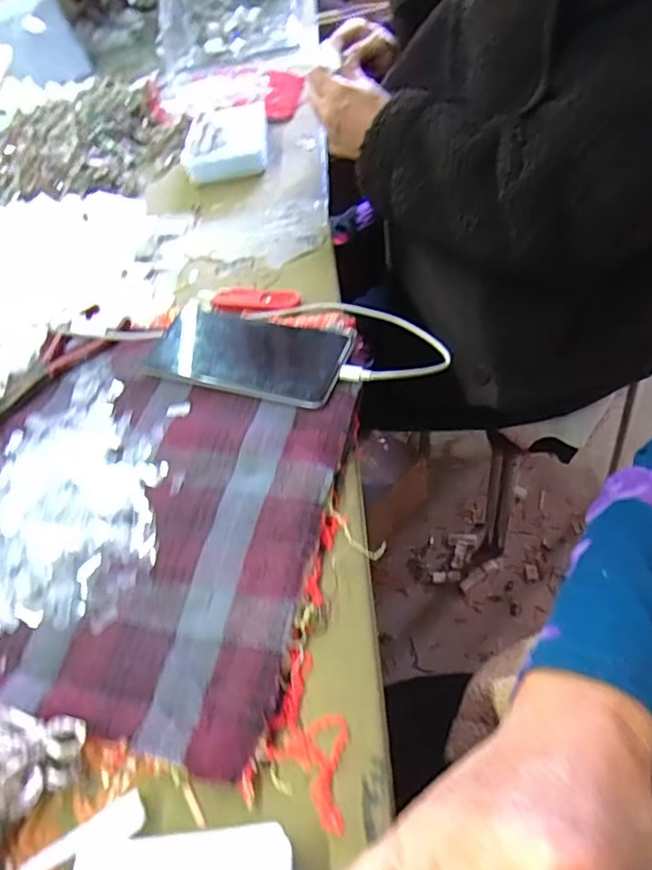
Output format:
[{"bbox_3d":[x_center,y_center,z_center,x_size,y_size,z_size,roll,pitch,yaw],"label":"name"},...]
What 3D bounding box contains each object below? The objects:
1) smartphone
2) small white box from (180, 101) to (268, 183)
[{"bbox_3d":[-0.063,-0.065,0.467,0.160,0.011,0.084,9,60,20],"label":"smartphone"},{"bbox_3d":[-0.126,-0.367,0.738,0.103,0.033,0.158,-10,49,4],"label":"small white box"}]

